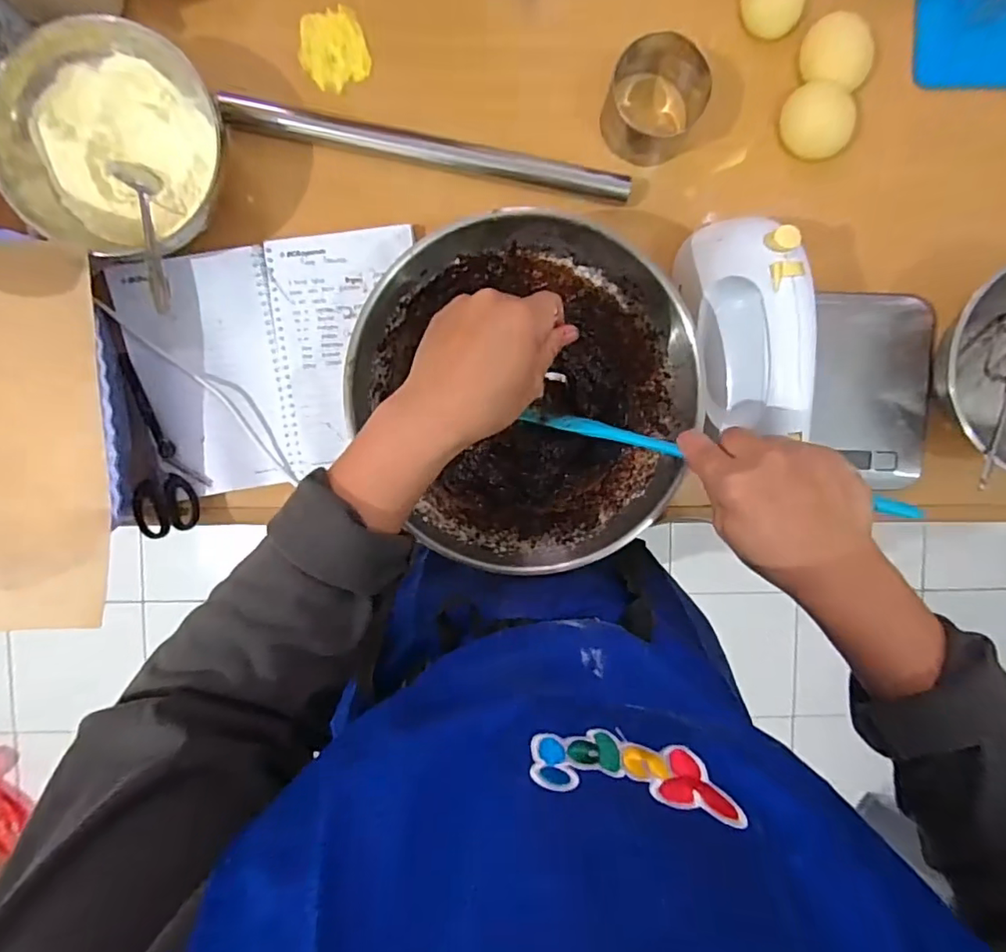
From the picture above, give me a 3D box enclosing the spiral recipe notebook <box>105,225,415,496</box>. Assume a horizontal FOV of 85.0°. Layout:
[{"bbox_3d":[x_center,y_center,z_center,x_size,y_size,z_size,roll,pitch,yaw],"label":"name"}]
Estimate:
[{"bbox_3d":[-0.201,-0.099,0.486,0.243,0.009,0.206,-8,94,-1],"label":"spiral recipe notebook"}]

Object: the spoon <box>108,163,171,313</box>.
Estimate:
[{"bbox_3d":[-0.275,-0.190,0.425,0.024,0.026,0.152,-23,70,1],"label":"spoon"}]

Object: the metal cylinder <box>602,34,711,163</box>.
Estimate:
[{"bbox_3d":[0.134,-0.327,0.474,0.080,0.058,0.096,35,93,-3],"label":"metal cylinder"}]

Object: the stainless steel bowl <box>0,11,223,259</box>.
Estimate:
[{"bbox_3d":[-0.308,-0.266,0.445,0.154,0.061,0.166,0,94,-1],"label":"stainless steel bowl"}]

